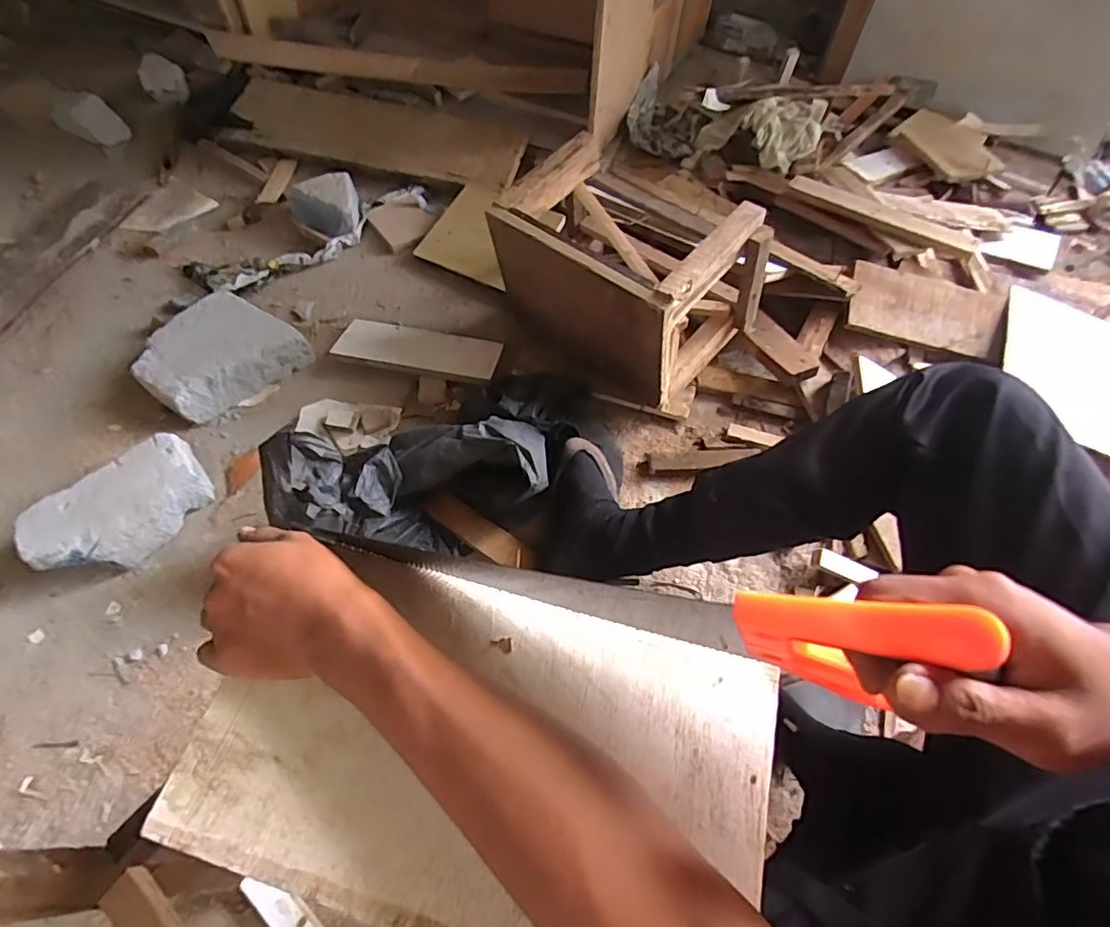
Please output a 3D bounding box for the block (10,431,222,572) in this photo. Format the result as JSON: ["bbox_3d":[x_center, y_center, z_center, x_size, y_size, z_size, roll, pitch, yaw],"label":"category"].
[{"bbox_3d":[-0.569,0.061,0.747,0.124,0.071,0.212,41,67,18],"label":"block"}]

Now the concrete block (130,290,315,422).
[{"bbox_3d":[-0.526,-0.165,0.888,0.186,0.073,0.205,33,65,15],"label":"concrete block"}]

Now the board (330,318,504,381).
[{"bbox_3d":[-0.220,-0.189,0.919,0.252,0.017,0.099,10,52,1],"label":"board"}]

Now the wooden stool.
[{"bbox_3d":[0.105,-0.280,0.855,0.358,0.255,0.230,35,63,18],"label":"wooden stool"}]

